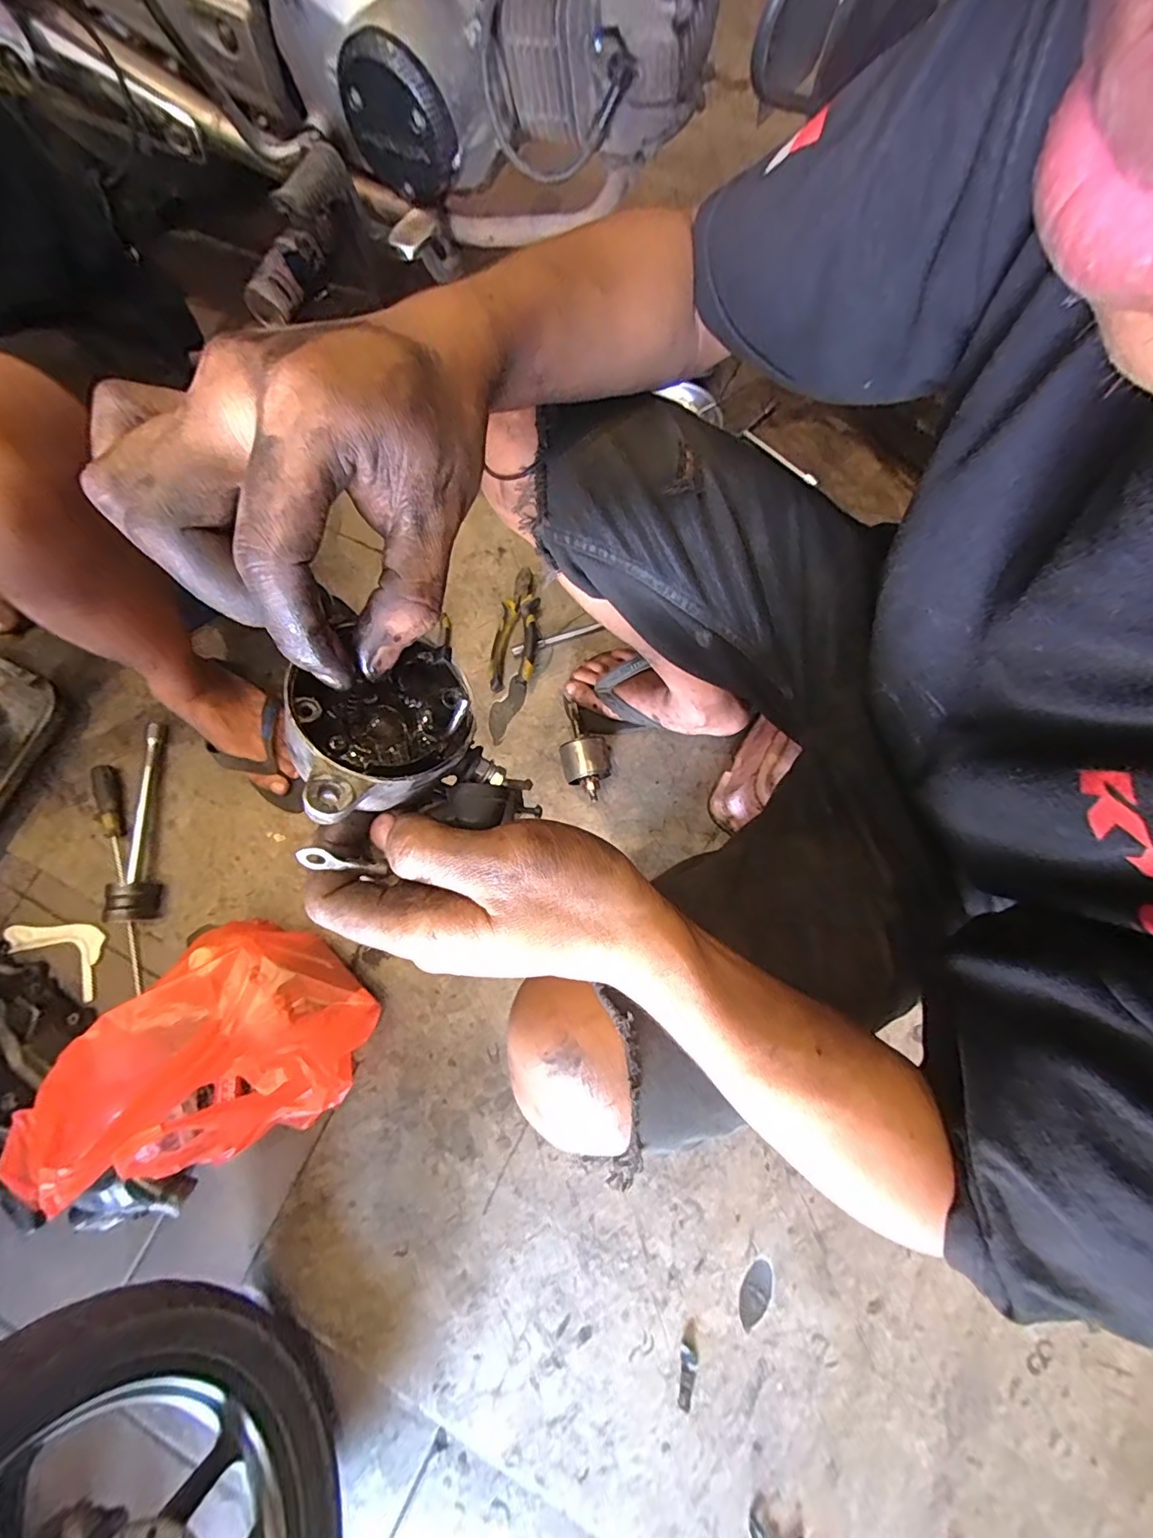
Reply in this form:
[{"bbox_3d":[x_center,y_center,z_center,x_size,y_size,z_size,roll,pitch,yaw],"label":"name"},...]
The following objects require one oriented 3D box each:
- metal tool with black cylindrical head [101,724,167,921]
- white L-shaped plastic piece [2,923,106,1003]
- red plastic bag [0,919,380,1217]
[{"bbox_3d":[-0.594,0.070,0.720,0.056,0.051,0.264,-8,79,0],"label":"metal tool with black cylindrical head"},{"bbox_3d":[-0.694,0.237,0.720,0.155,0.011,0.081,27,81,7],"label":"white L-shaped plastic piece"},{"bbox_3d":[-0.382,0.290,0.560,0.273,0.258,0.235,-9,79,0],"label":"red plastic bag"}]

